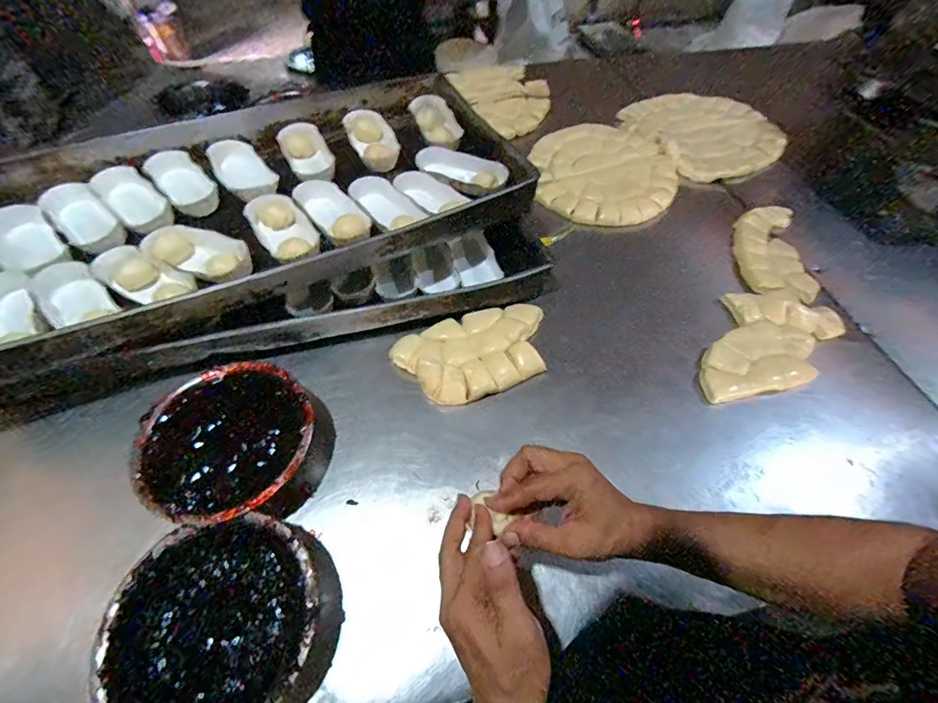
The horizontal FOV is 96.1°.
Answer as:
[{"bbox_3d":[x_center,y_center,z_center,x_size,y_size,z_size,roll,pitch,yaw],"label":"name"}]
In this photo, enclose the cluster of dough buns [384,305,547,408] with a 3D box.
[{"bbox_3d":[0.015,-0.004,0.596,0.225,0.032,0.140,-24,61,-14],"label":"cluster of dough buns"}]

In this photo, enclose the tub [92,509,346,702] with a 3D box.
[{"bbox_3d":[-0.228,0.259,0.405,0.180,0.073,0.179,0,58,0],"label":"tub"}]

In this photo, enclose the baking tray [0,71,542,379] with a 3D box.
[{"bbox_3d":[-0.352,-0.249,0.655,0.805,0.086,0.440,-24,62,-16],"label":"baking tray"}]

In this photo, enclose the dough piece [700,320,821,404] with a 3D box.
[{"bbox_3d":[0.407,0.009,0.598,0.188,0.012,0.106,-10,58,-6],"label":"dough piece"}]

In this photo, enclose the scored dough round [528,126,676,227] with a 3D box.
[{"bbox_3d":[0.270,-0.366,0.844,0.279,0.016,0.313,-3,58,-2],"label":"scored dough round"}]

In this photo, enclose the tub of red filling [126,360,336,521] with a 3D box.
[{"bbox_3d":[-0.268,0.110,0.497,0.189,0.077,0.176,0,58,0],"label":"tub of red filling"}]

